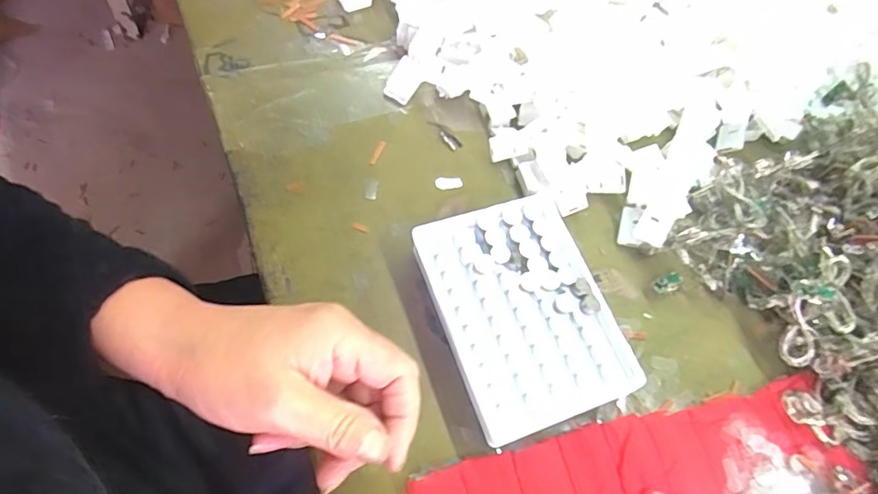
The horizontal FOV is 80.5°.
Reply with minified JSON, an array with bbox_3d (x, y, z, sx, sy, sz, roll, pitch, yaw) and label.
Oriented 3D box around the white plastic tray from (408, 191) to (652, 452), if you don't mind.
[{"bbox_3d":[0.048,0.037,0.309,0.095,0.021,0.130,-15,66,-17],"label":"white plastic tray"}]

